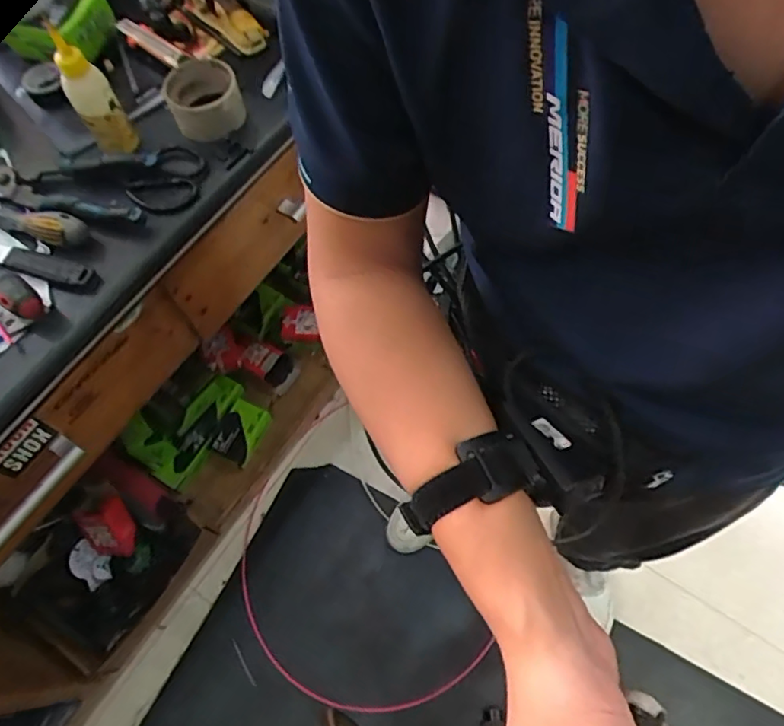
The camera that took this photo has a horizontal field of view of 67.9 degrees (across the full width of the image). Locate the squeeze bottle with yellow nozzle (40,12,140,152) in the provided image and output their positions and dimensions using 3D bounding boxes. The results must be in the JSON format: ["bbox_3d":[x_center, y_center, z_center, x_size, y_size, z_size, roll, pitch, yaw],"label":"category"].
[{"bbox_3d":[-0.318,-0.282,0.623,0.046,0.119,0.046,-31,68,-11],"label":"squeeze bottle with yellow nozzle"}]

